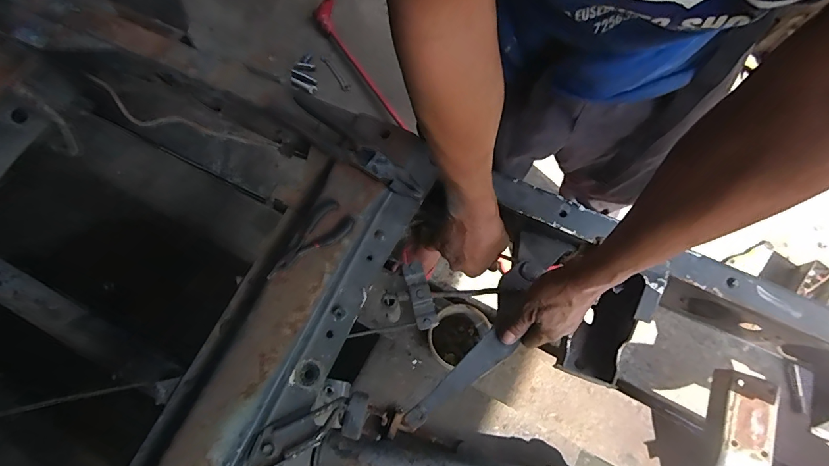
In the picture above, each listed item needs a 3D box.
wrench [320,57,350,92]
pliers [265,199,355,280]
[{"bbox_3d":[-0.276,-0.547,1.391,0.029,0.012,0.181,-34,74,-11],"label":"wrench"},{"bbox_3d":[-0.130,0.012,0.501,0.117,0.011,0.046,-43,76,-13],"label":"pliers"}]

